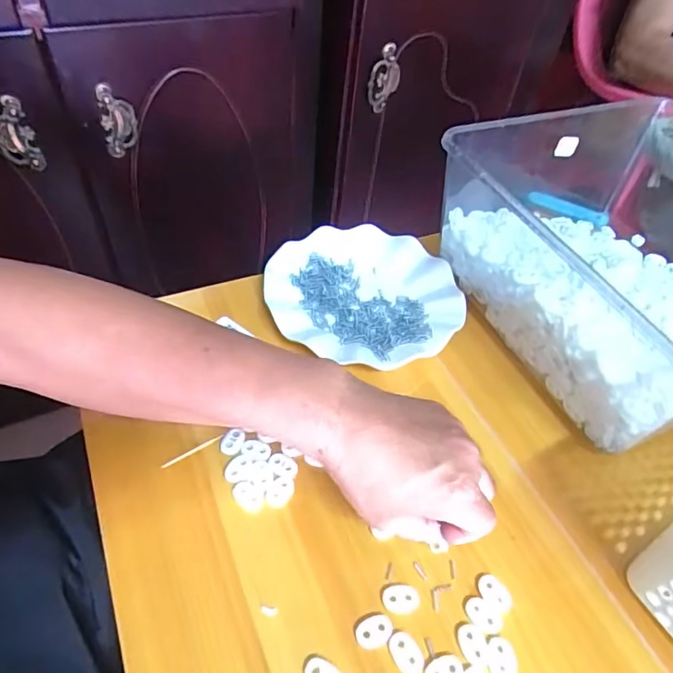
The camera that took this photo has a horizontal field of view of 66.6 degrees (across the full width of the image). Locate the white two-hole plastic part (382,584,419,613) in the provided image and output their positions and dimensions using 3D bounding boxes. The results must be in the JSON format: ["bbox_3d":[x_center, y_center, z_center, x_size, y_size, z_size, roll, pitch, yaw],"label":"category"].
[{"bbox_3d":[0.042,0.169,0.330,0.024,0.004,0.016,0,49,-8],"label":"white two-hole plastic part"}]

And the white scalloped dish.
[{"bbox_3d":[0.030,-0.043,0.496,0.177,0.029,0.165,4,49,-4],"label":"white scalloped dish"}]

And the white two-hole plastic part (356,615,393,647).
[{"bbox_3d":[0.023,0.181,0.316,0.024,0.004,0.015,-10,51,-16],"label":"white two-hole plastic part"}]

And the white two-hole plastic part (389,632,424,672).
[{"bbox_3d":[0.043,0.191,0.309,0.016,0.004,0.024,-25,57,-26],"label":"white two-hole plastic part"}]

